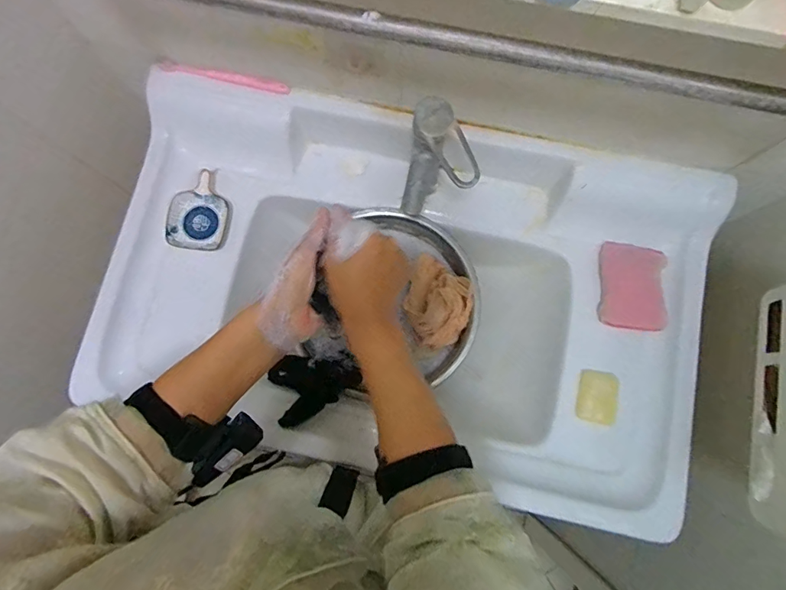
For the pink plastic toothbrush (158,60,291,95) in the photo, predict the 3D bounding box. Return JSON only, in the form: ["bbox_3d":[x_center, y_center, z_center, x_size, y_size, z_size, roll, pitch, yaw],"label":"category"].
[{"bbox_3d":[-0.231,-0.303,0.622,0.170,0.009,0.018,7,79,-11],"label":"pink plastic toothbrush"}]

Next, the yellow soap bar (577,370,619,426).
[{"bbox_3d":[0.276,0.138,0.602,0.049,0.018,0.068,8,80,1],"label":"yellow soap bar"}]

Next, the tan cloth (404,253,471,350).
[{"bbox_3d":[0.068,0.011,0.650,0.090,0.037,0.124,14,80,2],"label":"tan cloth"}]

